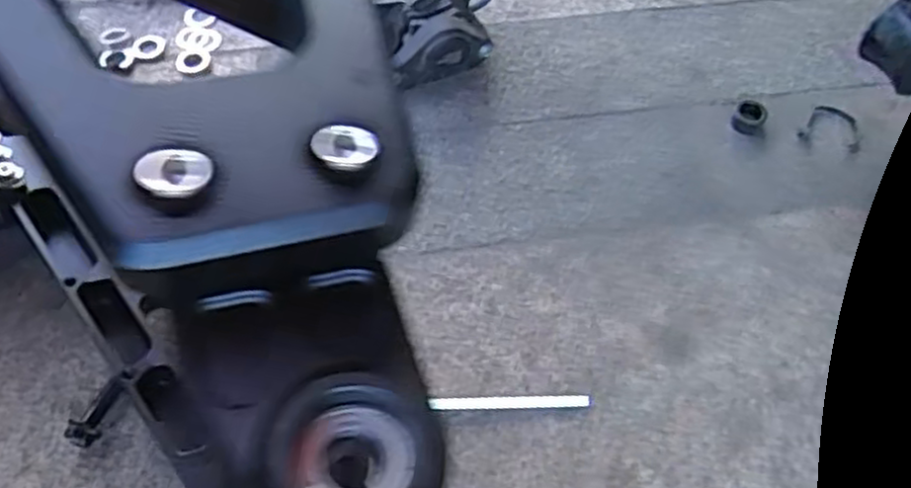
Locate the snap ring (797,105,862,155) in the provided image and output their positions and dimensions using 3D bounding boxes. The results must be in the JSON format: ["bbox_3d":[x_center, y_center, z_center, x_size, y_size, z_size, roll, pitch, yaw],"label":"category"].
[{"bbox_3d":[0.273,-0.086,0.550,0.044,0.004,0.038,17,61,9],"label":"snap ring"}]

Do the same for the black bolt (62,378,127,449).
[{"bbox_3d":[-0.202,0.096,0.429,0.015,0.017,0.042,34,65,18],"label":"black bolt"}]

